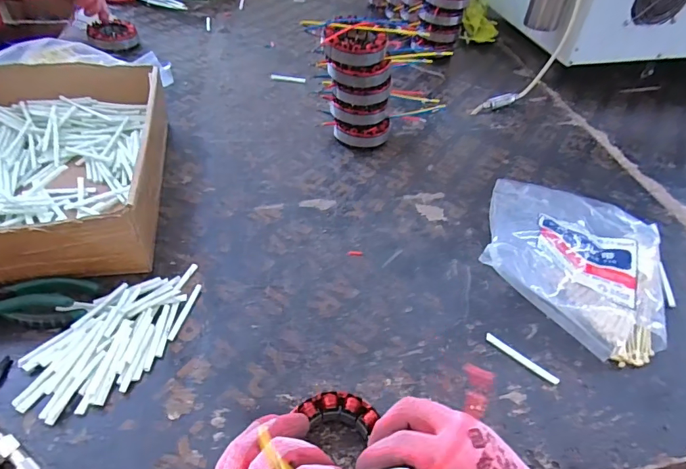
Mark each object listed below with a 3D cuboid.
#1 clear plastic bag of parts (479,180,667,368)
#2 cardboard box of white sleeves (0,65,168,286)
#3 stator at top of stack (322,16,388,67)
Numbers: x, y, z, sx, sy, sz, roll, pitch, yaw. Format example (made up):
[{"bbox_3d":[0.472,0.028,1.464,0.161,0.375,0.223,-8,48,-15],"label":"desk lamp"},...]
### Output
[{"bbox_3d":[0.272,0.010,0.495,0.197,0.070,0.250,22,47,15],"label":"clear plastic bag of parts"},{"bbox_3d":[-0.341,-0.089,0.503,0.237,0.091,0.323,-5,47,-12],"label":"cardboard box of white sleeves"},{"bbox_3d":[0.017,-0.261,0.579,0.084,0.037,0.072,4,46,-1],"label":"stator at top of stack"}]

